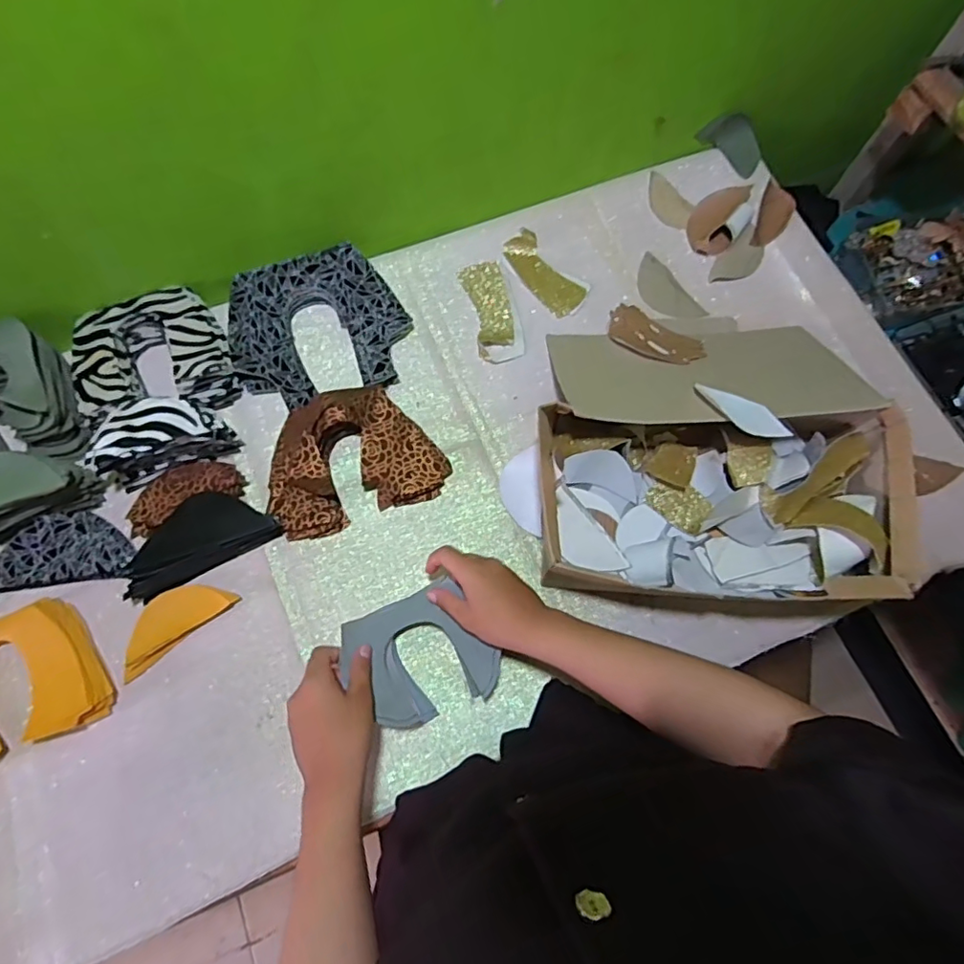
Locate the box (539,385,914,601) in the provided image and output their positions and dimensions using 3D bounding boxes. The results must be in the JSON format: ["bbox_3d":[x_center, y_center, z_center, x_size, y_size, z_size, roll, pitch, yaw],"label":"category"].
[{"bbox_3d":[0.225,0.013,0.571,0.338,0.111,0.188,7,70,0],"label":"box"}]

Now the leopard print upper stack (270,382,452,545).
[{"bbox_3d":[-0.139,-0.028,0.610,0.179,0.043,0.135,-19,73,-9],"label":"leopard print upper stack"}]

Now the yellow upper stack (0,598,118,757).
[{"bbox_3d":[-0.442,0.190,0.527,0.160,0.026,0.125,-22,73,-10],"label":"yellow upper stack"}]

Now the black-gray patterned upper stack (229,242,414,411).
[{"bbox_3d":[-0.188,-0.179,0.662,0.193,0.037,0.180,-16,72,-8],"label":"black-gray patterned upper stack"}]

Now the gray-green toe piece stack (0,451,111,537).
[{"bbox_3d":[-0.455,0.009,0.553,0.124,0.060,0.058,-25,74,-11],"label":"gray-green toe piece stack"}]

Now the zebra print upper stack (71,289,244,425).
[{"bbox_3d":[-0.364,-0.136,0.630,0.157,0.048,0.142,-23,73,-10],"label":"zebra print upper stack"}]

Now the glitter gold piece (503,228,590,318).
[{"bbox_3d":[0.077,-0.261,0.705,0.120,0.018,0.059,42,74,11],"label":"glitter gold piece"}]

